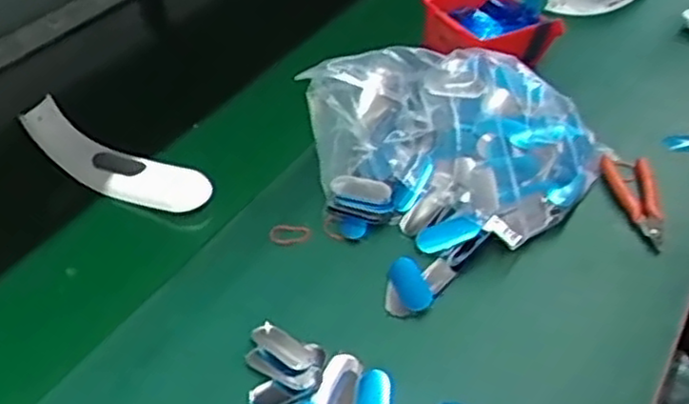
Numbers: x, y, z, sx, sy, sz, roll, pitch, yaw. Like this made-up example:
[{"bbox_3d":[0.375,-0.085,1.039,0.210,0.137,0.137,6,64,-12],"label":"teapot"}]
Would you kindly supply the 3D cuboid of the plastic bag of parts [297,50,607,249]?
[{"bbox_3d":[0.109,-0.049,0.677,0.284,0.129,0.158,2,43,0],"label":"plastic bag of parts"}]

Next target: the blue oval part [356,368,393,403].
[{"bbox_3d":[0.022,0.149,0.545,0.026,0.005,0.057,5,43,4],"label":"blue oval part"}]

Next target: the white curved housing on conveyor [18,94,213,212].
[{"bbox_3d":[-0.228,-0.038,0.732,0.195,0.041,0.052,24,46,8],"label":"white curved housing on conveyor"}]

